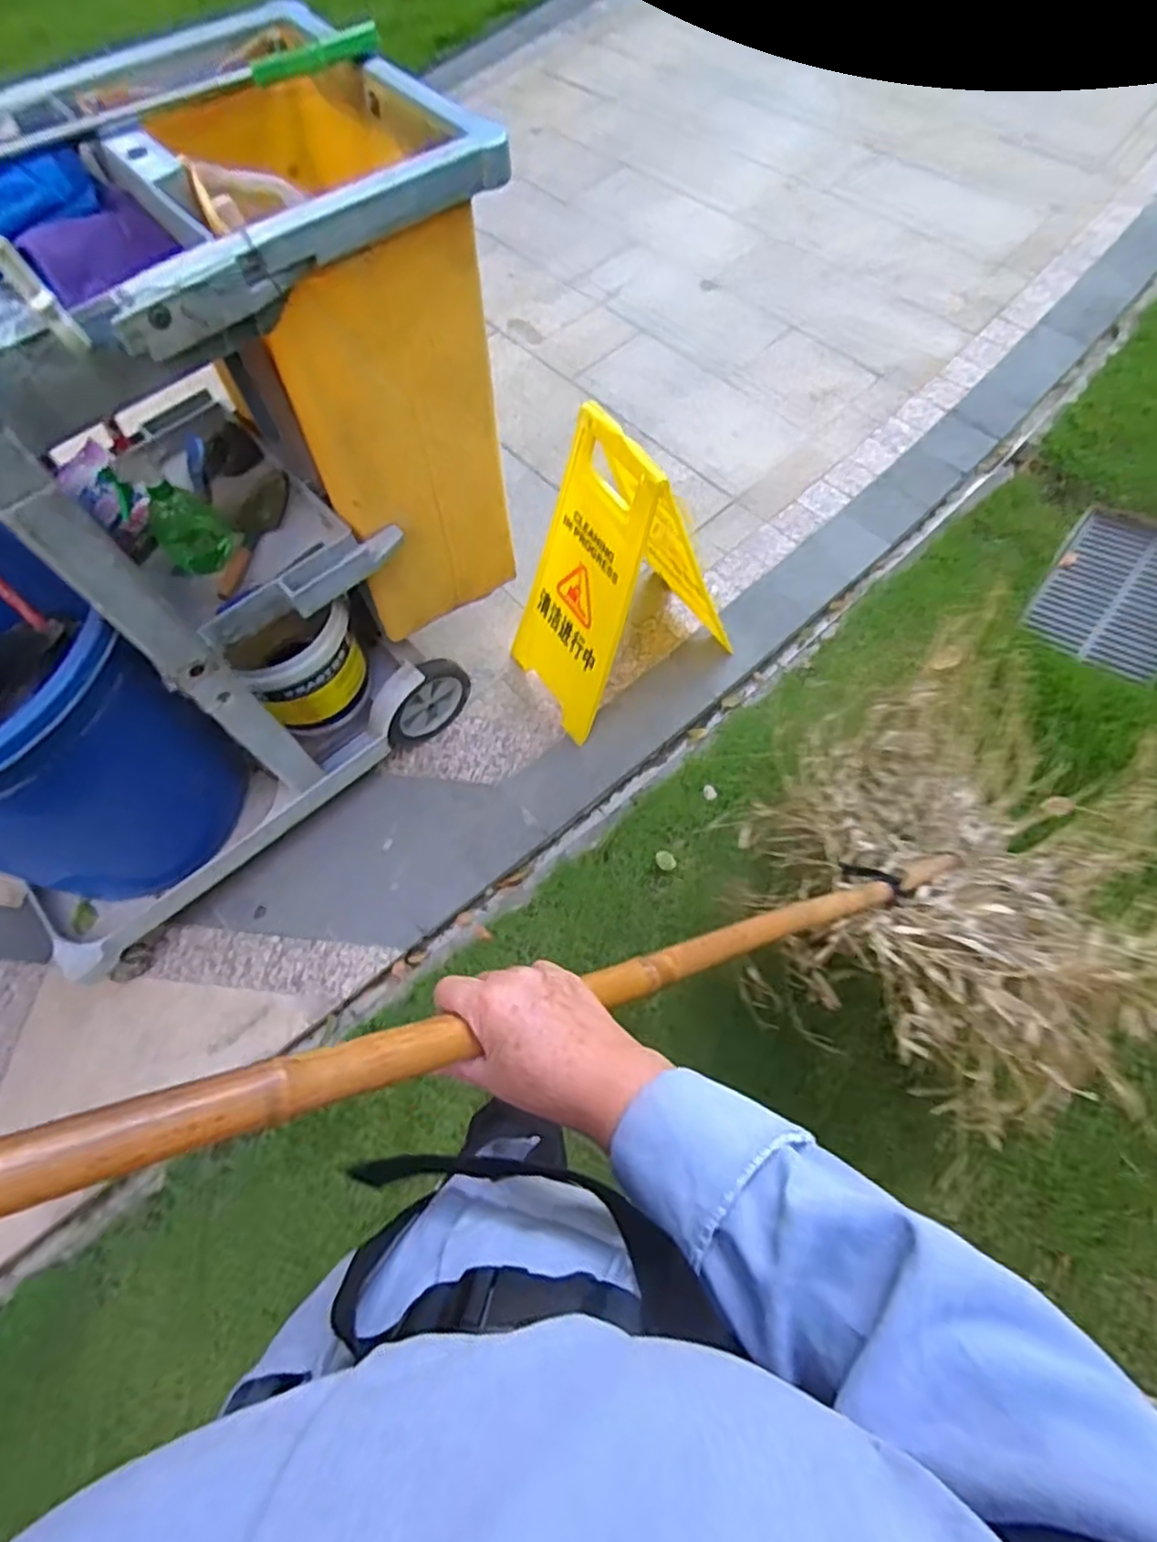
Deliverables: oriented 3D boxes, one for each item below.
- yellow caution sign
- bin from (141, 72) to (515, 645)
[{"bbox_3d":[0.073,-0.376,1.364,0.402,0.517,0.298,-30,68,-10],"label":"yellow caution sign"},{"bbox_3d":[-0.364,-0.679,1.215,0.309,0.597,0.645,-27,68,-8],"label":"bin"}]

